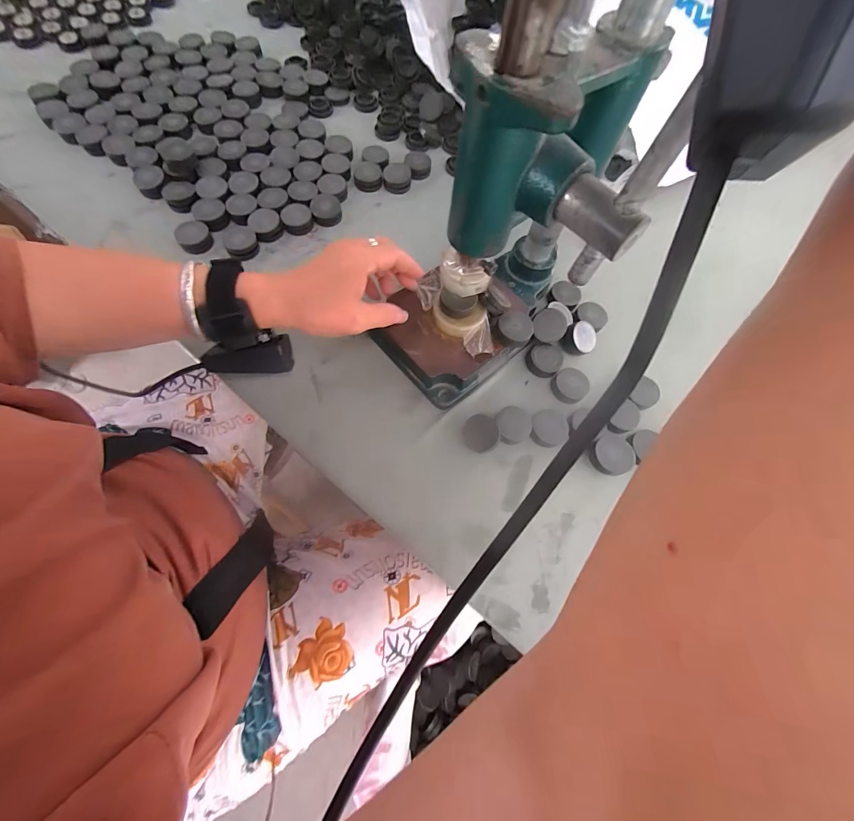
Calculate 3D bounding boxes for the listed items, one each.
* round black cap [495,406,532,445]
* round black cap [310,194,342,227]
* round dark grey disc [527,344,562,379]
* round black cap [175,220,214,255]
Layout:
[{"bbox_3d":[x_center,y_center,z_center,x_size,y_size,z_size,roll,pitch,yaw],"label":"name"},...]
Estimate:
[{"bbox_3d":[0.079,0.013,0.332,0.033,0.013,0.034,2,68,-5],"label":"round black cap"},{"bbox_3d":[-0.113,-0.225,0.411,0.032,0.010,0.038,-9,70,-8],"label":"round black cap"},{"bbox_3d":[0.117,-0.050,0.365,0.033,0.012,0.032,2,68,-5],"label":"round dark grey disc"},{"bbox_3d":[-0.245,-0.182,0.384,0.032,0.012,0.032,-28,74,-15],"label":"round black cap"}]

